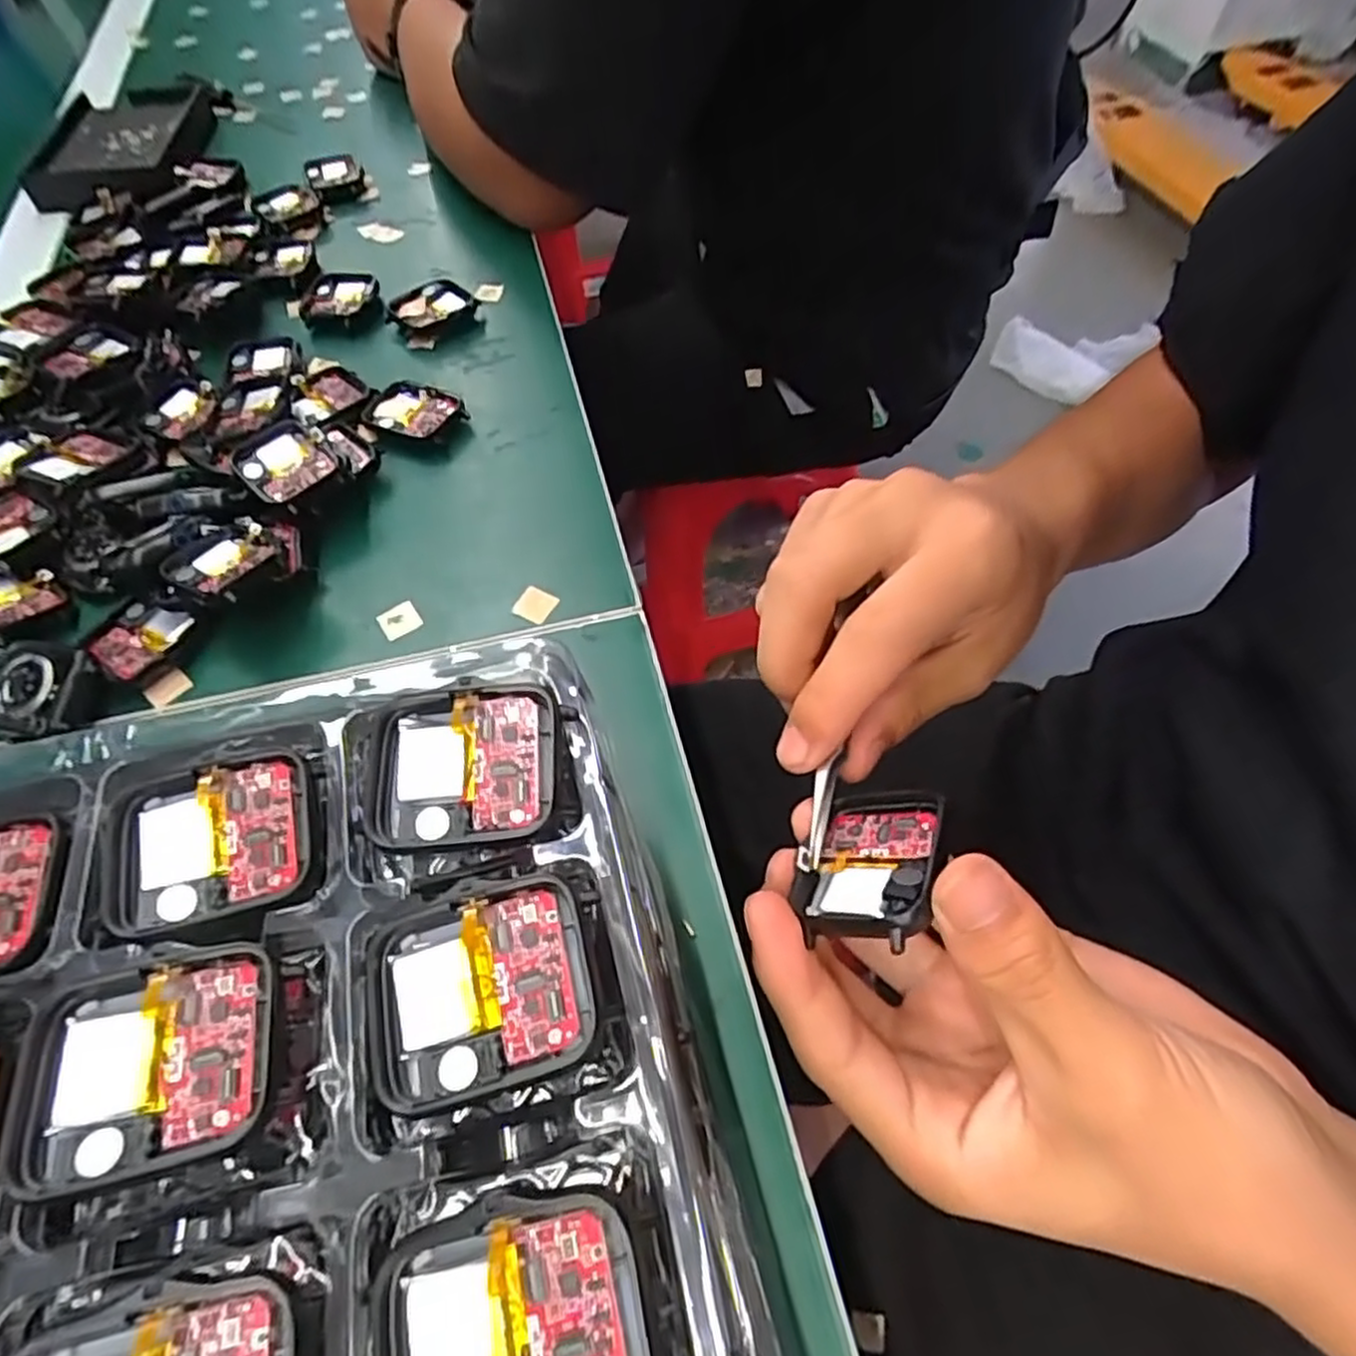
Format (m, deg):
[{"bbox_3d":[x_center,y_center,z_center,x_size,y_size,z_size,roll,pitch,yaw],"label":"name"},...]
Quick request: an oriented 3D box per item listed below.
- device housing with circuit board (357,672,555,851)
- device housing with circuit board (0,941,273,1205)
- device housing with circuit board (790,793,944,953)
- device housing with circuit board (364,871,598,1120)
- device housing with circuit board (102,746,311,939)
[{"bbox_3d":[-0.049,0.020,0.167,0.043,0.013,0.035,-3,57,1],"label":"device housing with circuit board"},{"bbox_3d":[-0.098,0.071,0.137,0.040,0.007,0.036,-13,58,-6],"label":"device housing with circuit board"},{"bbox_3d":[0.049,0.046,0.190,0.035,0.007,0.047,-14,27,38],"label":"device housing with circuit board"},{"bbox_3d":[-0.039,0.060,0.144,0.042,0.009,0.037,-14,58,-7],"label":"device housing with circuit board"},{"bbox_3d":[-0.105,0.036,0.165,0.041,0.008,0.035,-16,58,-8],"label":"device housing with circuit board"}]

